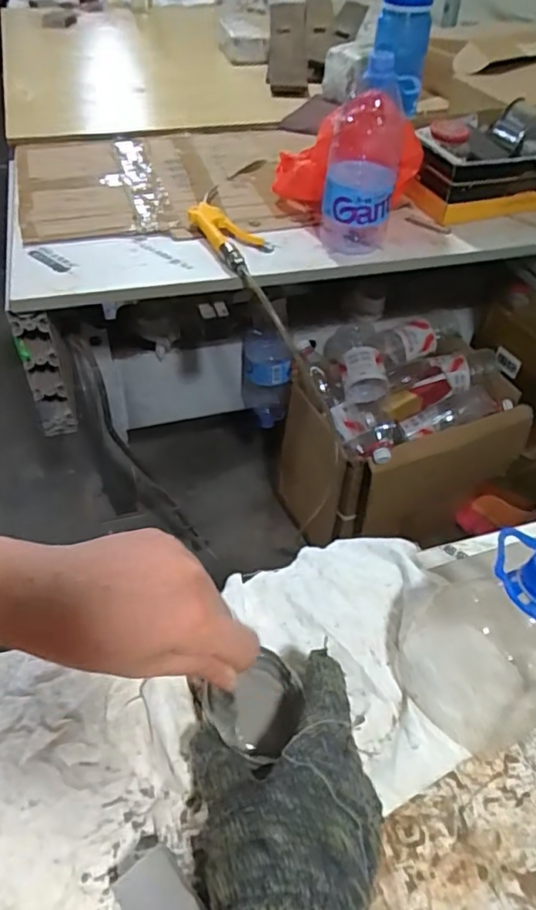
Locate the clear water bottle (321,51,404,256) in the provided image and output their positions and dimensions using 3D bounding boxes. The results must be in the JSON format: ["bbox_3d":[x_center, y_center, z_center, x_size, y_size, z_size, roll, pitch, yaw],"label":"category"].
[{"bbox_3d":[0.131,-0.404,0.826,0.102,0.221,0.077,8,47,5],"label":"clear water bottle"}]

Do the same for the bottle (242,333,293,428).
[{"bbox_3d":[-0.006,-0.150,1.311,0.106,0.234,0.085,1,47,-2],"label":"bottle"}]

